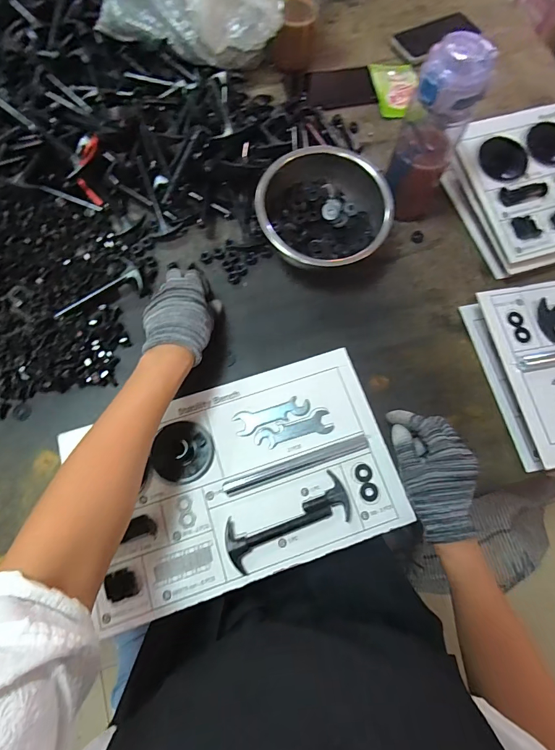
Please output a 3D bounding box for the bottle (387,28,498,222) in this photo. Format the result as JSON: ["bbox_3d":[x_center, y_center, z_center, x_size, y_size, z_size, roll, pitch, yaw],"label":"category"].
[{"bbox_3d":[0.189,-0.291,0.481,0.076,0.209,0.064,24,73,6],"label":"bottle"}]

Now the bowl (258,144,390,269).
[{"bbox_3d":[0.063,-0.216,0.521,0.168,0.084,0.168,0,72,-1],"label":"bowl"}]

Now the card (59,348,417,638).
[{"bbox_3d":[-0.042,0.115,0.447,0.343,0.015,0.220,-17,73,-6],"label":"card"}]

